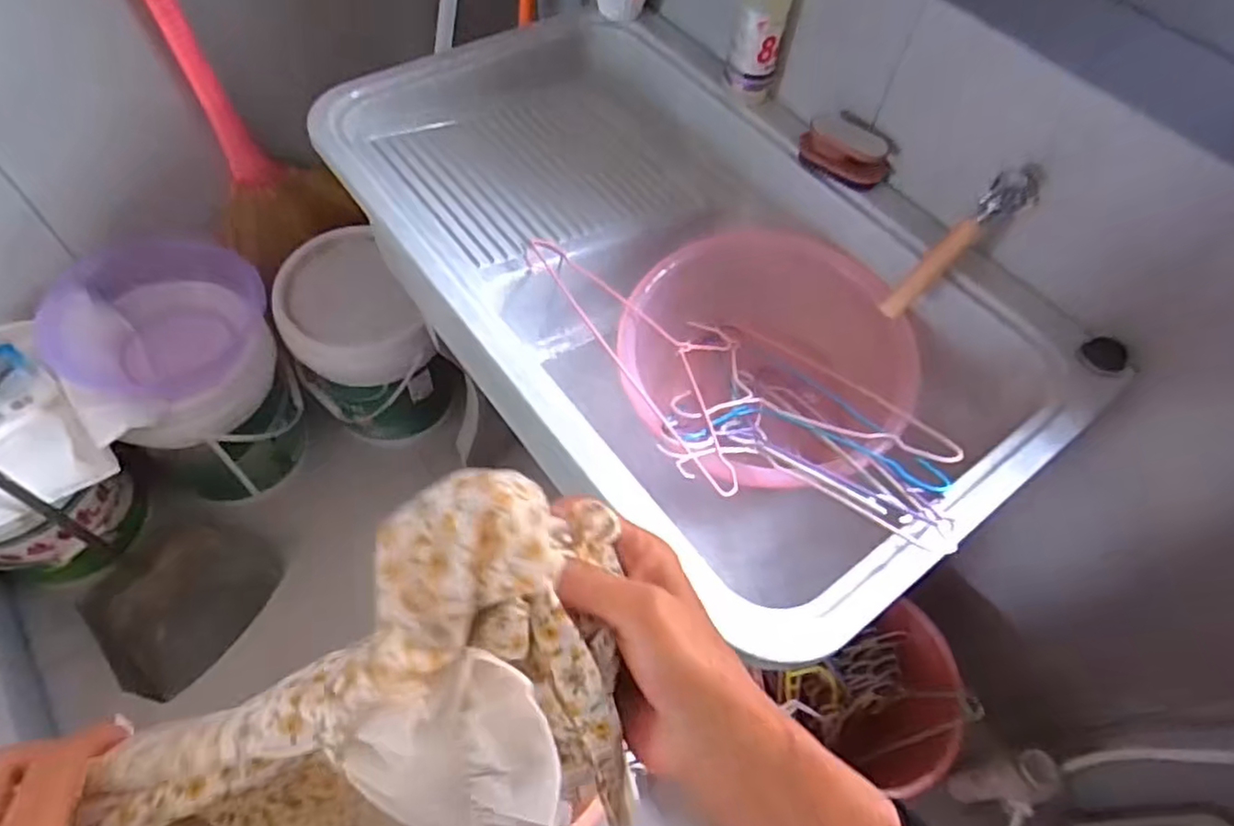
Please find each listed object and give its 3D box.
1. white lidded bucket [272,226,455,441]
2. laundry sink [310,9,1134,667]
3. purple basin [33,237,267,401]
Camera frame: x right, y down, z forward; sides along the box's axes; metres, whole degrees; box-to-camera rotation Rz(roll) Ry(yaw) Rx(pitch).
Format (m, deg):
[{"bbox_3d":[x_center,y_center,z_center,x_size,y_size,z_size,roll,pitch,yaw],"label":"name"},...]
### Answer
[{"bbox_3d":[-0.487,-0.133,1.342,0.251,0.403,0.258,2,58,-3],"label":"white lidded bucket"},{"bbox_3d":[0.063,-0.172,0.899,0.568,0.234,0.896,-34,66,-22],"label":"laundry sink"},{"bbox_3d":[-0.772,-0.161,1.183,0.289,0.110,0.289,-1,93,-15],"label":"purple basin"}]

